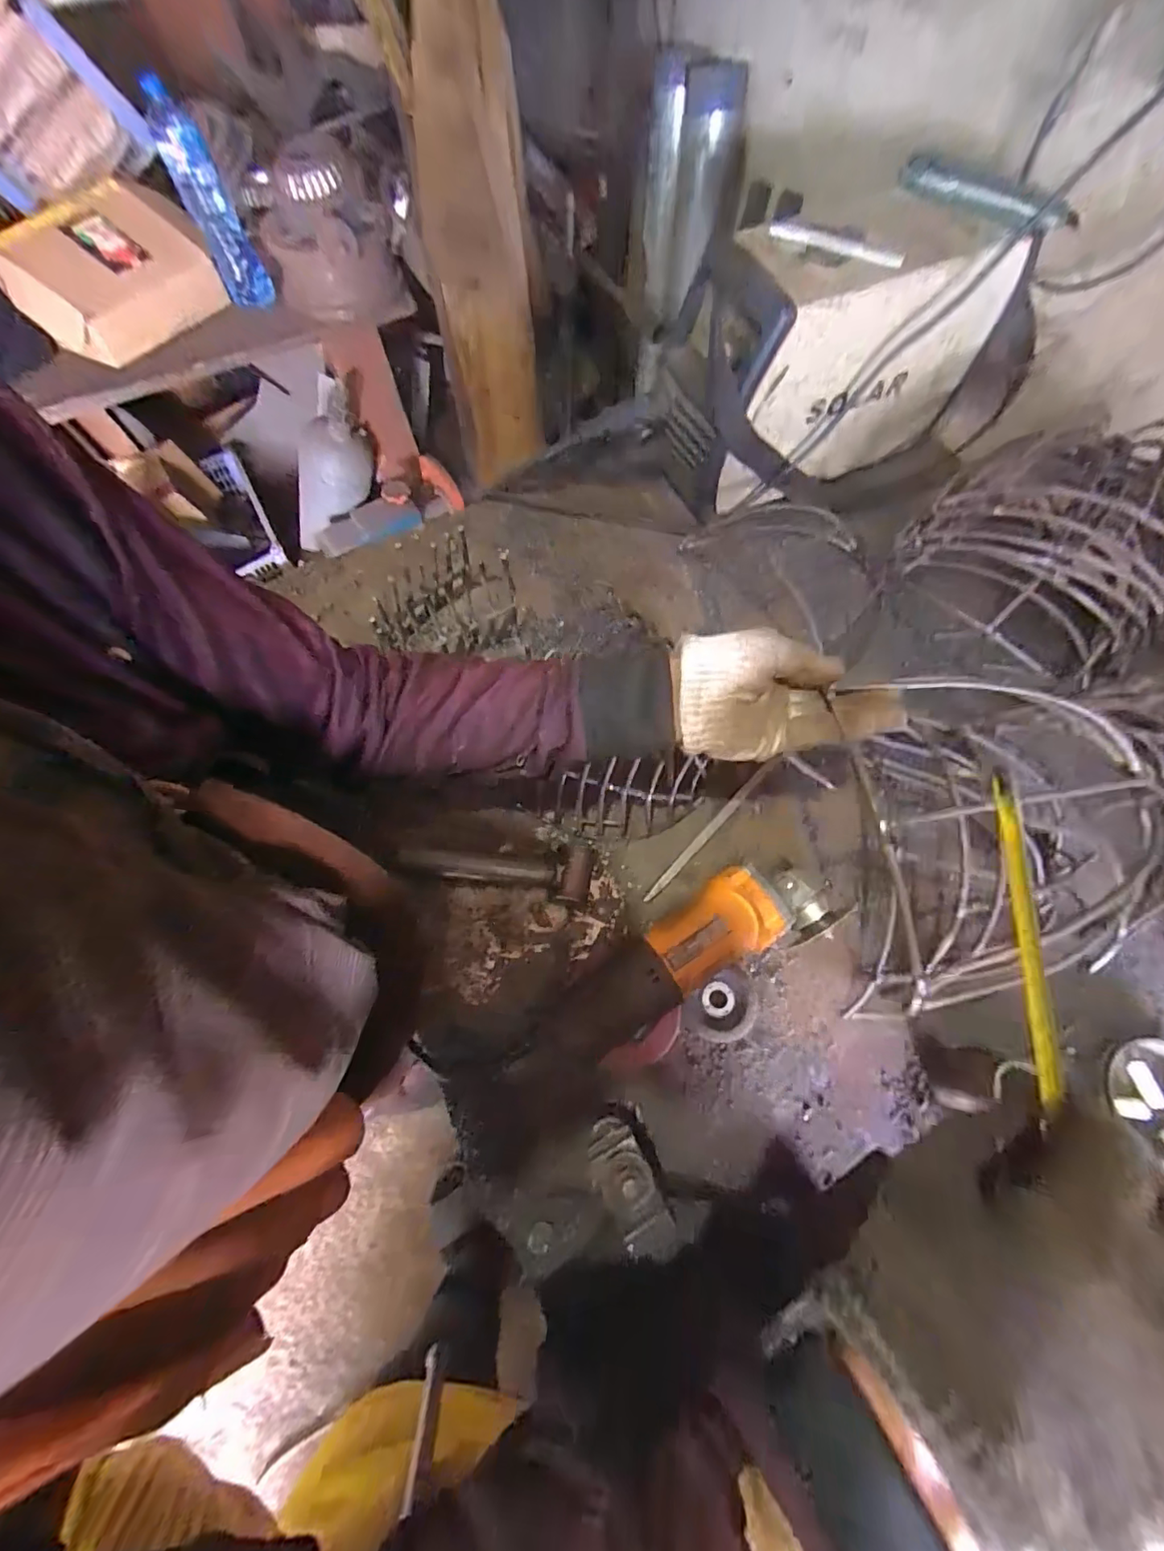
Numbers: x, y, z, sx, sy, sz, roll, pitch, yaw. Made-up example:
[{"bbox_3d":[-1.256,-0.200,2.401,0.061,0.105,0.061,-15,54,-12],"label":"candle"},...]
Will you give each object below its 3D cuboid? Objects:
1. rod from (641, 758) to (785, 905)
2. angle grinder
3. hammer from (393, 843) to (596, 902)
[{"bbox_3d":[0.131,0.052,0.532,0.011,0.012,0.201,42,75,15],"label":"rod"},{"bbox_3d":[0.052,0.185,0.450,0.356,0.069,0.093,-30,72,-11],"label":"angle grinder"},{"bbox_3d":[-0.079,0.087,0.495,0.173,0.033,0.047,4,69,2],"label":"hammer"}]

